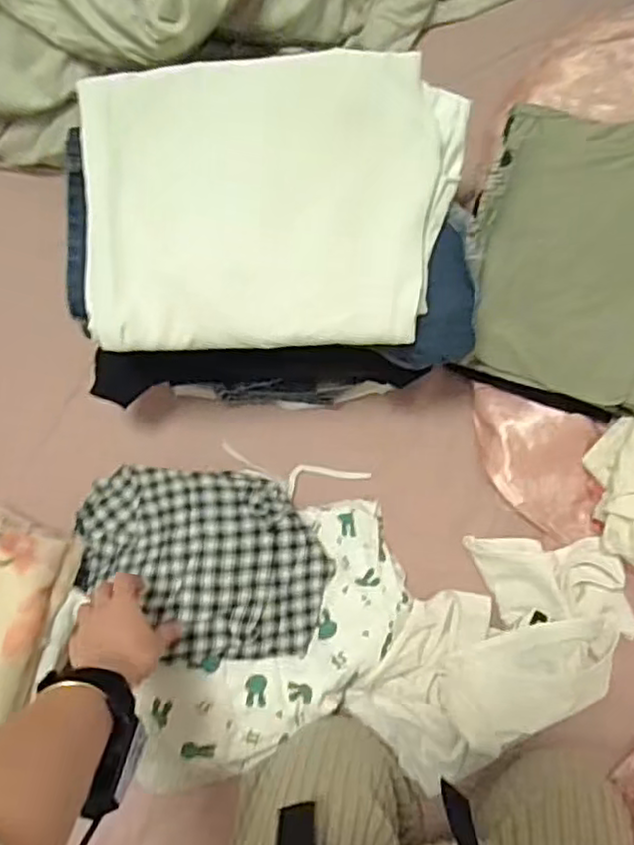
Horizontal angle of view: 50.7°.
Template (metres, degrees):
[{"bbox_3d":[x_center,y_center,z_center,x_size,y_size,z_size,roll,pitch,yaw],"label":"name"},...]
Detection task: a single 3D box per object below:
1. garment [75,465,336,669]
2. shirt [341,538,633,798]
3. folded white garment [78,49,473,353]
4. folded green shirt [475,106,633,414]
[{"bbox_3d":[-0.127,0.149,0.719,0.273,0.082,0.191,3,86,2],"label":"garment"},{"bbox_3d":[0.190,0.244,0.724,0.320,0.061,0.194,-30,85,-1],"label":"shirt"},{"bbox_3d":[-0.033,-0.194,0.589,0.337,0.040,0.254,-3,86,1],"label":"folded white garment"},{"bbox_3d":[0.290,-0.174,0.680,0.226,0.072,0.301,14,86,2],"label":"folded green shirt"}]

